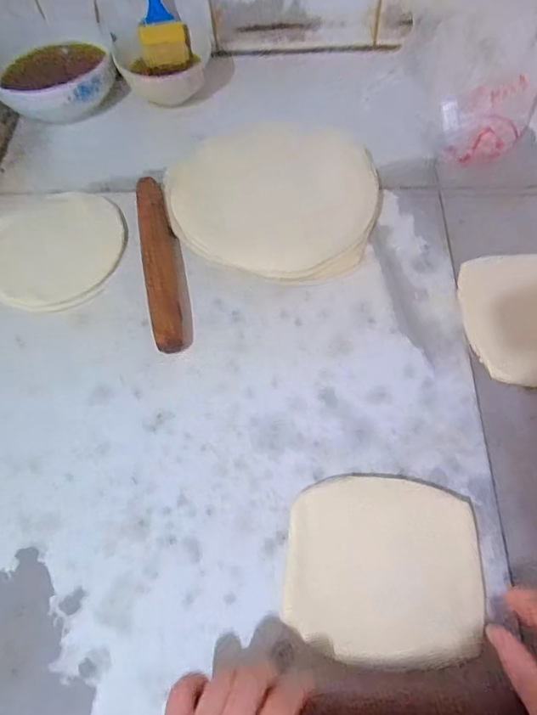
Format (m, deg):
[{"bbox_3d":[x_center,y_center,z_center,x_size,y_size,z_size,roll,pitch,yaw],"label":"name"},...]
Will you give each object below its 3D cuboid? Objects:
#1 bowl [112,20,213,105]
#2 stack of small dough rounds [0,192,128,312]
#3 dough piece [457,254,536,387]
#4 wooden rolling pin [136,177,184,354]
[{"bbox_3d":[-0.153,-0.431,0.718,0.127,0.084,0.138,-1,62,2],"label":"bowl"},{"bbox_3d":[-0.258,-0.134,0.587,0.169,0.017,0.161,-33,65,-14],"label":"stack of small dough rounds"},{"bbox_3d":[0.282,-0.048,0.519,0.144,0.016,0.173,0,62,3],"label":"dough piece"},{"bbox_3d":[-0.129,-0.116,0.569,0.034,0.036,0.253,-12,62,-3],"label":"wooden rolling pin"}]

